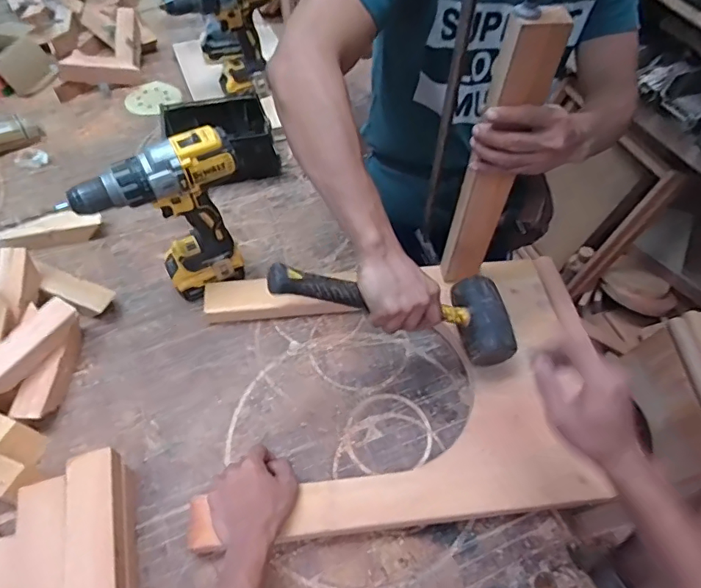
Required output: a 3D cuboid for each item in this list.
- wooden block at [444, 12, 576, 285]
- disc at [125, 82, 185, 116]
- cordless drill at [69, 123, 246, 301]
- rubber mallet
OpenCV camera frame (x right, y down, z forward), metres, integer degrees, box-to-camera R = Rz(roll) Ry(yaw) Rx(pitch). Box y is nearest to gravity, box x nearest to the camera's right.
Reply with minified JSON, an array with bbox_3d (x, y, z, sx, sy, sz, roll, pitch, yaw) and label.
[{"bbox_3d":[0.178,-0.150,0.615,0.060,0.380,0.039,15,56,9],"label":"wooden block"},{"bbox_3d":[-0.451,-0.445,1.107,0.128,0.009,0.121,1,52,-2],"label":"disc"},{"bbox_3d":[-0.243,-0.085,0.701,0.201,0.255,0.074,-32,62,-22],"label":"cordless drill"},{"bbox_3d":[0.057,0.014,0.612,0.338,0.055,0.122,8,52,-24],"label":"rubber mallet"}]

